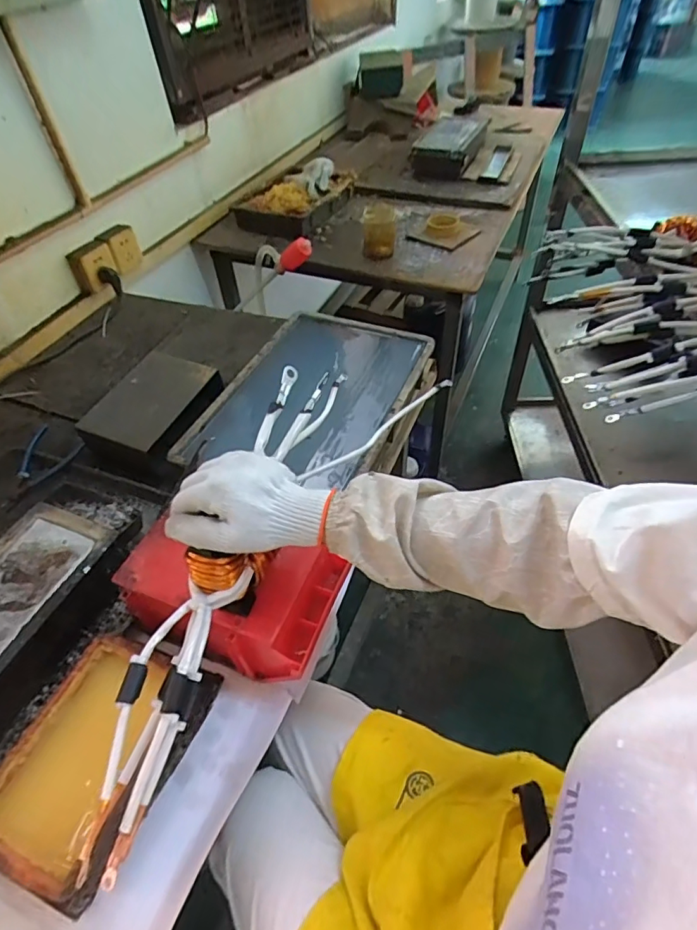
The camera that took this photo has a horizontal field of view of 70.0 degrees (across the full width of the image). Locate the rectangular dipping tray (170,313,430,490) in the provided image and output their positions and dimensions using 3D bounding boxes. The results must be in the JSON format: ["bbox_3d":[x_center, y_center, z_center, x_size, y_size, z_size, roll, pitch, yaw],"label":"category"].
[{"bbox_3d":[-0.054,-0.102,0.861,0.298,0.097,0.420,14,51,17],"label":"rectangular dipping tray"}]

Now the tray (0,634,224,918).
[{"bbox_3d":[-0.252,0.295,0.513,0.143,0.062,0.211,15,51,17],"label":"tray"}]

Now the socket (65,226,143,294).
[{"bbox_3d":[-0.553,-0.479,1.146,0.029,0.089,0.180,19,53,20],"label":"socket"}]

